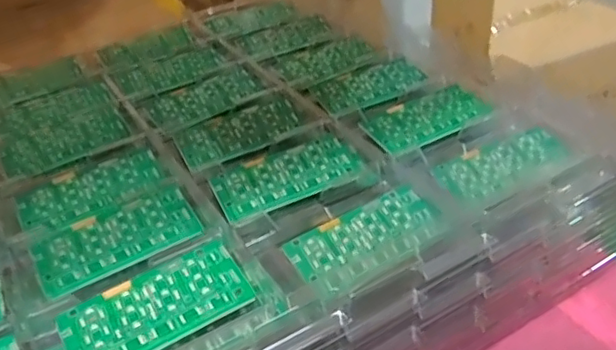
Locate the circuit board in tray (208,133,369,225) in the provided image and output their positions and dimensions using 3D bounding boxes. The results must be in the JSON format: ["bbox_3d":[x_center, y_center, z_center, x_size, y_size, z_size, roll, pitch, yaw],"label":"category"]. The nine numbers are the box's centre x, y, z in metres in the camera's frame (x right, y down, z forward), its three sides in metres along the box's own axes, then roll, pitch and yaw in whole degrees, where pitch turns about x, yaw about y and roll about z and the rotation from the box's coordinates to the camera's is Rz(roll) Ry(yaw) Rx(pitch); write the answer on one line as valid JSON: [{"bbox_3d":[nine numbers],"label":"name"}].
[{"bbox_3d":[-0.014,-0.001,0.402,0.098,0.006,0.047,-20,40,-19],"label":"circuit board in tray"}]

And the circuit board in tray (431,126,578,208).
[{"bbox_3d":[0.135,-0.008,0.410,0.097,0.007,0.040,-21,40,-20],"label":"circuit board in tray"}]

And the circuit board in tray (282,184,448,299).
[{"bbox_3d":[0.036,0.037,0.363,0.093,0.011,0.044,-23,41,-22],"label":"circuit board in tray"}]

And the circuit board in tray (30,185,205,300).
[{"bbox_3d":[-0.114,0.038,0.360,0.094,0.006,0.051,-24,41,-23],"label":"circuit board in tray"}]

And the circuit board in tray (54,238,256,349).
[{"bbox_3d":[-0.079,0.069,0.313,0.094,0.008,0.047,-24,41,-23],"label":"circuit board in tray"}]

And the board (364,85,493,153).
[{"bbox_3d":[0.090,-0.044,0.447,0.093,0.008,0.051,-25,42,-25],"label":"board"}]

